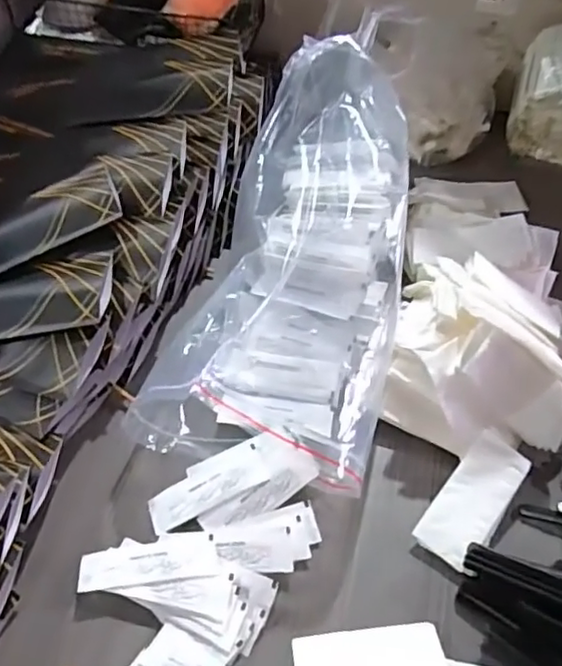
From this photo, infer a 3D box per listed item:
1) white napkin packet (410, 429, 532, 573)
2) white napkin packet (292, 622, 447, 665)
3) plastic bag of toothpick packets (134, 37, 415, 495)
[{"bbox_3d":[0.146,0.124,0.460,0.046,0.014,0.101,35,71,21],"label":"white napkin packet"},{"bbox_3d":[0.058,0.216,0.402,0.096,0.007,0.044,-5,53,-7],"label":"white napkin packet"},{"bbox_3d":[0.014,-0.074,0.510,0.181,0.189,0.342,14,53,7],"label":"plastic bag of toothpick packets"}]

